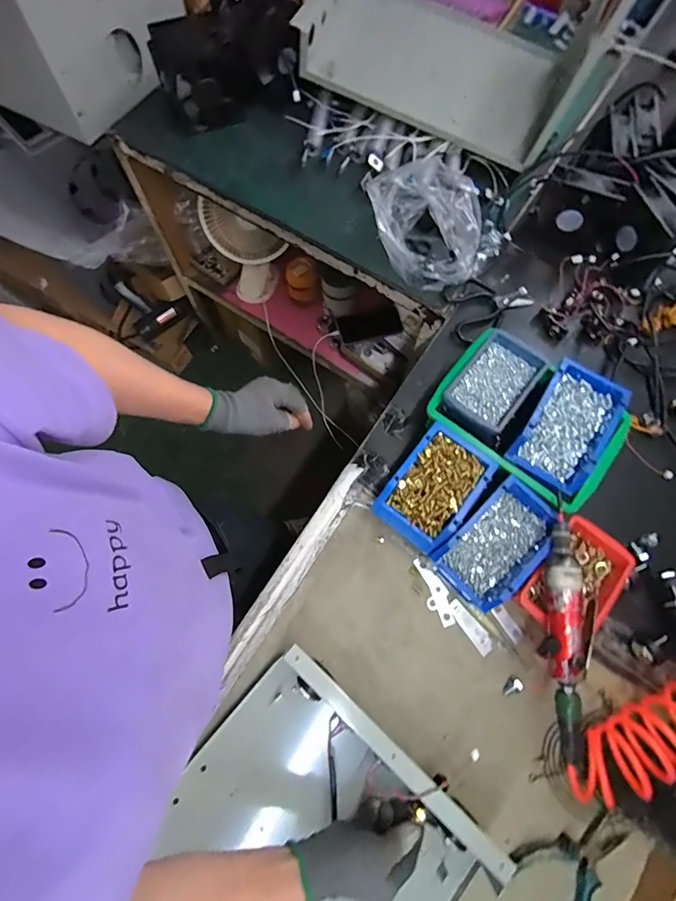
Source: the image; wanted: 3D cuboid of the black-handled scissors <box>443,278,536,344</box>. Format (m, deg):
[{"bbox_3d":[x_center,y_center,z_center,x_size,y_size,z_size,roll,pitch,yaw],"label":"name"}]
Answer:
[{"bbox_3d":[0.249,-0.253,0.716,0.143,0.021,0.099,-31,76,-9],"label":"black-handled scissors"}]

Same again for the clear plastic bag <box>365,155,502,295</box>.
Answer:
[{"bbox_3d":[0.160,-0.391,0.723,0.190,0.092,0.231,-43,78,-12],"label":"clear plastic bag"}]

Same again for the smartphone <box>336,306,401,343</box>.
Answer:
[{"bbox_3d":[0.079,-0.316,1.070,0.153,0.012,0.069,-10,93,14],"label":"smartphone"}]

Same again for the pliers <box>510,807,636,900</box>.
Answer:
[{"bbox_3d":[0.292,0.489,0.494,0.147,0.023,0.092,-25,75,-8],"label":"pliers"}]

